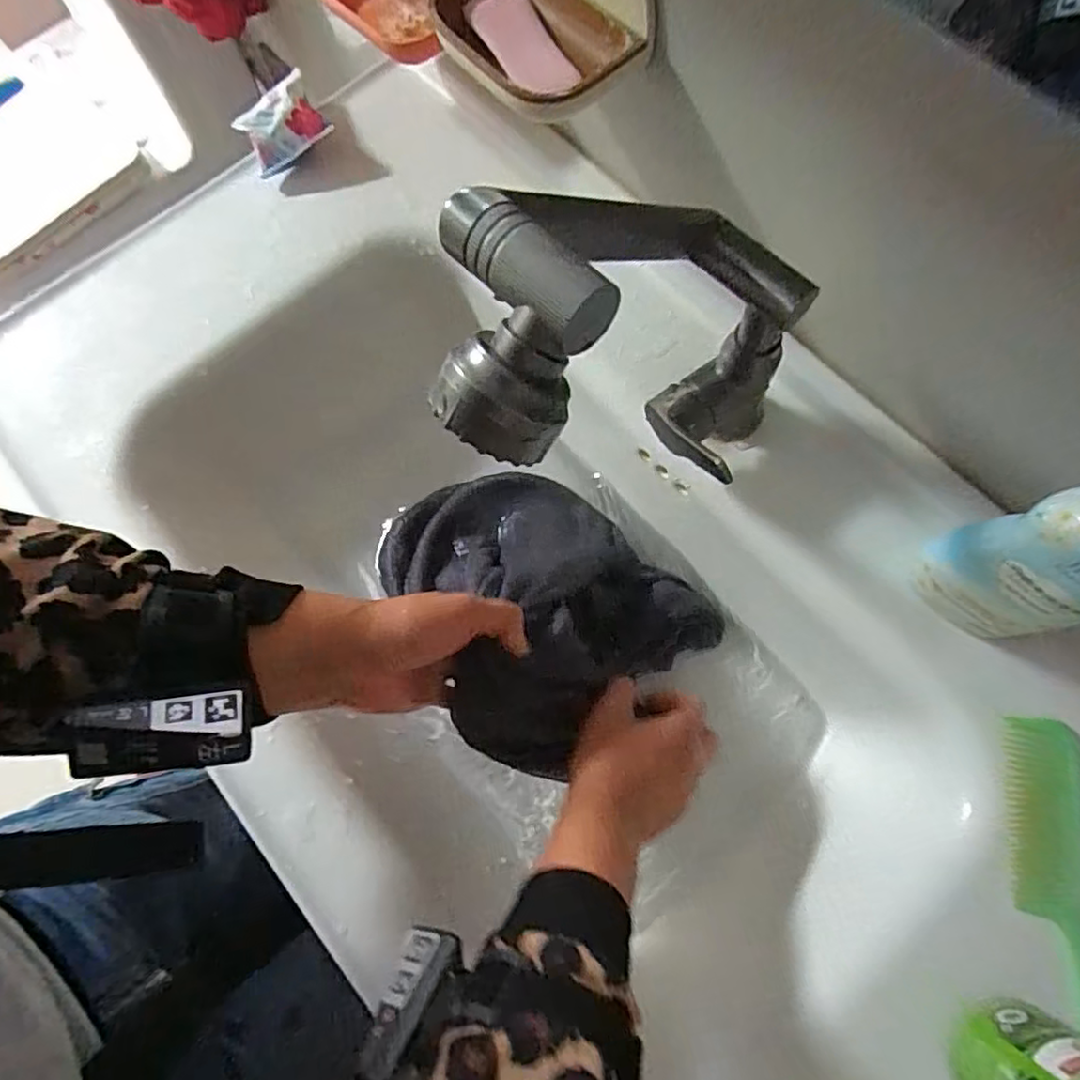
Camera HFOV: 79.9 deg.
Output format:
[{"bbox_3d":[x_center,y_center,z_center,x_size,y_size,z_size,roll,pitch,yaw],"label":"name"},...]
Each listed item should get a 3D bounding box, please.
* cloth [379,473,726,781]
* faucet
[{"bbox_3d":[-0.009,0.032,0.496,0.198,0.132,0.246,-40,77,-10],"label":"cloth"},{"bbox_3d":[0.062,-0.097,0.323,0.114,0.282,0.097,-39,72,34],"label":"faucet"}]

